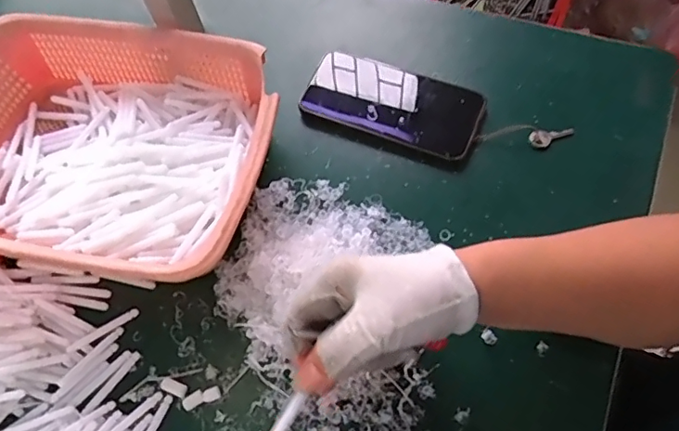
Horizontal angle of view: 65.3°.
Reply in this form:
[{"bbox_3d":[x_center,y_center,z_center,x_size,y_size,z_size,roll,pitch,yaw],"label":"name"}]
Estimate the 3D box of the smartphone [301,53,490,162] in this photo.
[{"bbox_3d":[0.050,-0.106,0.482,0.153,0.016,0.073,20,68,14],"label":"smartphone"}]

